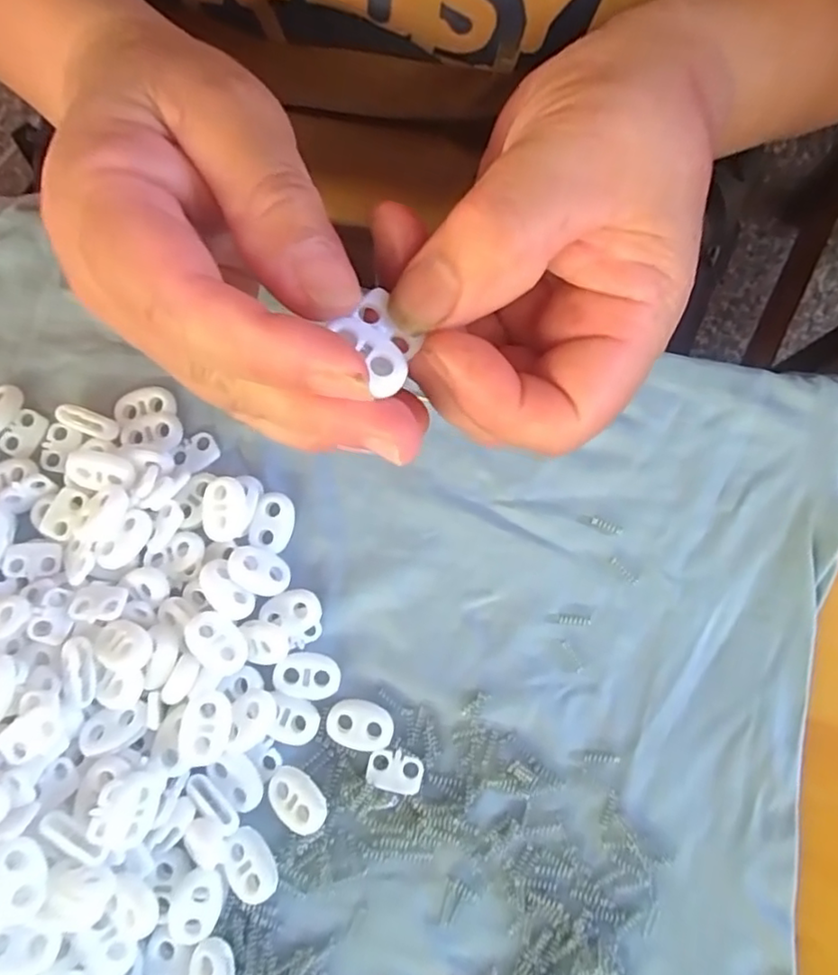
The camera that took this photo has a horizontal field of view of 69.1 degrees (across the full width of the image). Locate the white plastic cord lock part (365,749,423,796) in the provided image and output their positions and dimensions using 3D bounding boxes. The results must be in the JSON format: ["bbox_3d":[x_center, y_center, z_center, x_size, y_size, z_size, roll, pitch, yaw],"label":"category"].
[{"bbox_3d":[-0.008,0.094,0.200,0.018,0.004,0.012,17,79,3],"label":"white plastic cord lock part"}]

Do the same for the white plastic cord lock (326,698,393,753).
[{"bbox_3d":[-0.020,0.080,0.203,0.022,0.004,0.015,14,78,3],"label":"white plastic cord lock"}]

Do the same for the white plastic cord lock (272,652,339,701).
[{"bbox_3d":[-0.038,0.064,0.205,0.021,0.004,0.015,10,78,2],"label":"white plastic cord lock"}]

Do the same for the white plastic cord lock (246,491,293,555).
[{"bbox_3d":[-0.052,0.012,0.216,0.014,0.004,0.020,14,78,3],"label":"white plastic cord lock"}]

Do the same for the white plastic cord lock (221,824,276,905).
[{"bbox_3d":[-0.054,0.120,0.194,0.014,0.006,0.022,-30,80,-6],"label":"white plastic cord lock"}]

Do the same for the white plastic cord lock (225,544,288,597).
[{"bbox_3d":[-0.055,0.029,0.209,0.020,0.008,0.015,31,80,6],"label":"white plastic cord lock"}]

